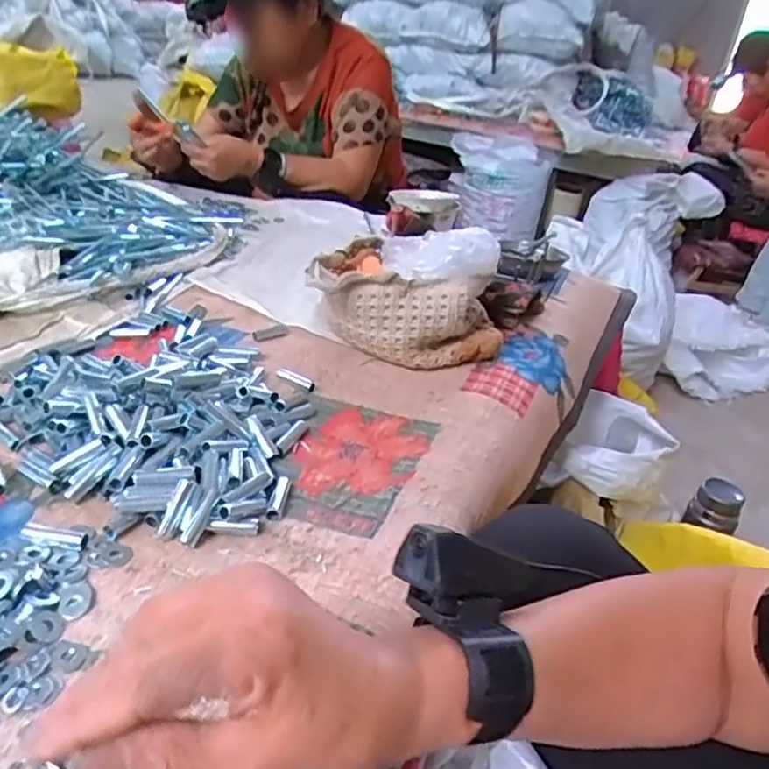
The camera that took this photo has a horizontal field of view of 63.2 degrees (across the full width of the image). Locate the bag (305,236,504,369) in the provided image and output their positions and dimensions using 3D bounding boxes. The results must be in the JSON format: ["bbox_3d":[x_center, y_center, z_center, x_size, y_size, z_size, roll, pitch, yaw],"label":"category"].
[{"bbox_3d":[0.027,-0.086,0.693,0.213,0.101,0.115,7,31,-1],"label":"bag"}]

